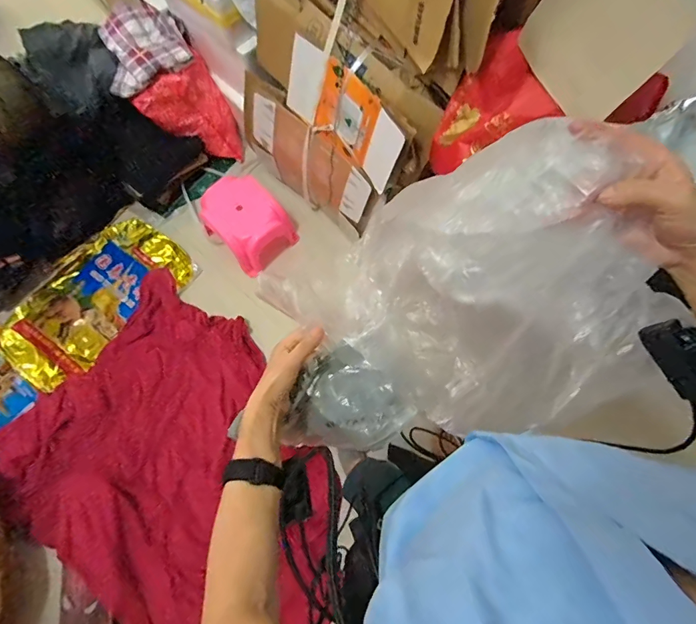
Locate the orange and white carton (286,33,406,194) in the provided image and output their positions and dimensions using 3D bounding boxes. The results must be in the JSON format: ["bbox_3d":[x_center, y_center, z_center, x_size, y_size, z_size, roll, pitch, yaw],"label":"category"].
[{"bbox_3d":[-0.011,-0.515,1.036,0.383,0.201,0.032,46,59,4],"label":"orange and white carton"}]

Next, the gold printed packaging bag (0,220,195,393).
[{"bbox_3d":[-0.880,-0.054,1.375,0.348,0.069,0.628,41,77,11],"label":"gold printed packaging bag"}]

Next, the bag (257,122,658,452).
[{"bbox_3d":[0.094,-0.012,0.410,0.354,0.245,0.269,-13,74,-4],"label":"bag"}]

